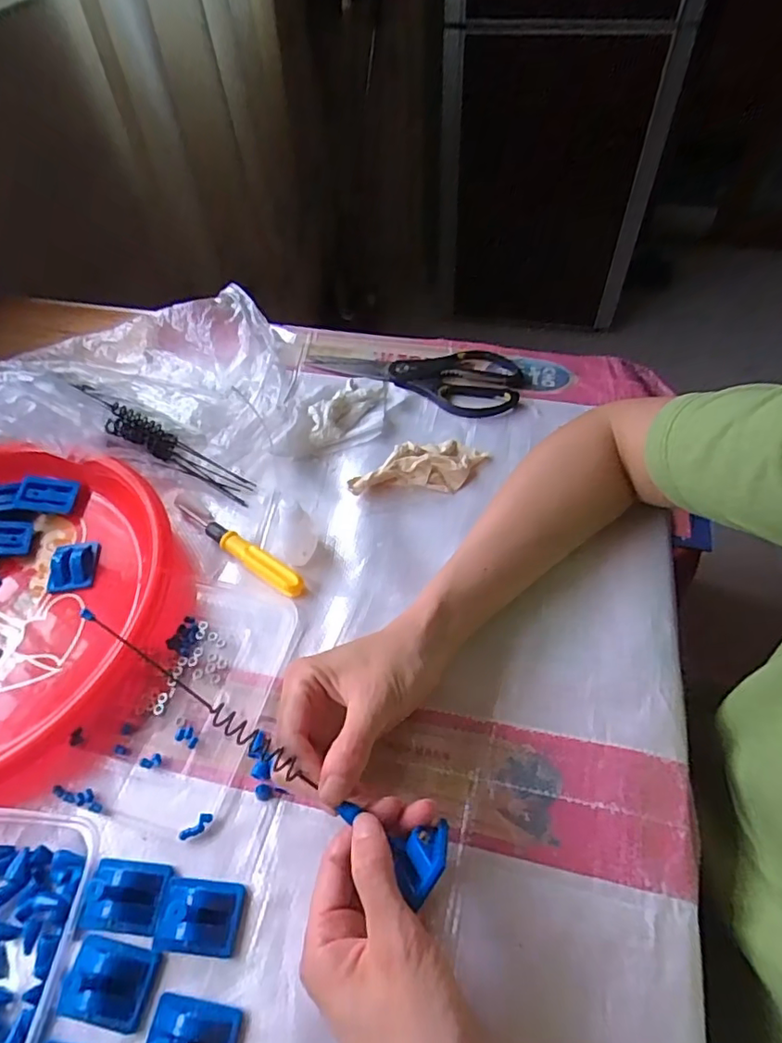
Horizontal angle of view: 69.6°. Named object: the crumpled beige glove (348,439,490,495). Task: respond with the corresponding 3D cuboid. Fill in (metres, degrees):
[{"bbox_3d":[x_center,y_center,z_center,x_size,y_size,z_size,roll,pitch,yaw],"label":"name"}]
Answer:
[{"bbox_3d":[0.023,-0.048,0.485,0.121,0.025,0.049,-14,54,-7],"label":"crumpled beige glove"}]

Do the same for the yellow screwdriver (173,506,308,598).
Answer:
[{"bbox_3d":[-0.126,0.019,0.452,0.140,0.013,0.016,29,60,22],"label":"yellow screwdriver"}]

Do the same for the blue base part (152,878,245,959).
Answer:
[{"bbox_3d":[-0.106,0.216,0.308,0.044,0.018,0.034,3,53,6],"label":"blue base part"}]

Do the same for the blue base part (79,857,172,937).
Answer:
[{"bbox_3d":[-0.148,0.206,0.311,0.043,0.013,0.033,3,53,5],"label":"blue base part"}]

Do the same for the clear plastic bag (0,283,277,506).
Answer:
[{"bbox_3d":[-0.243,-0.130,0.507,0.274,0.095,0.185,1,53,4],"label":"clear plastic bag"}]

